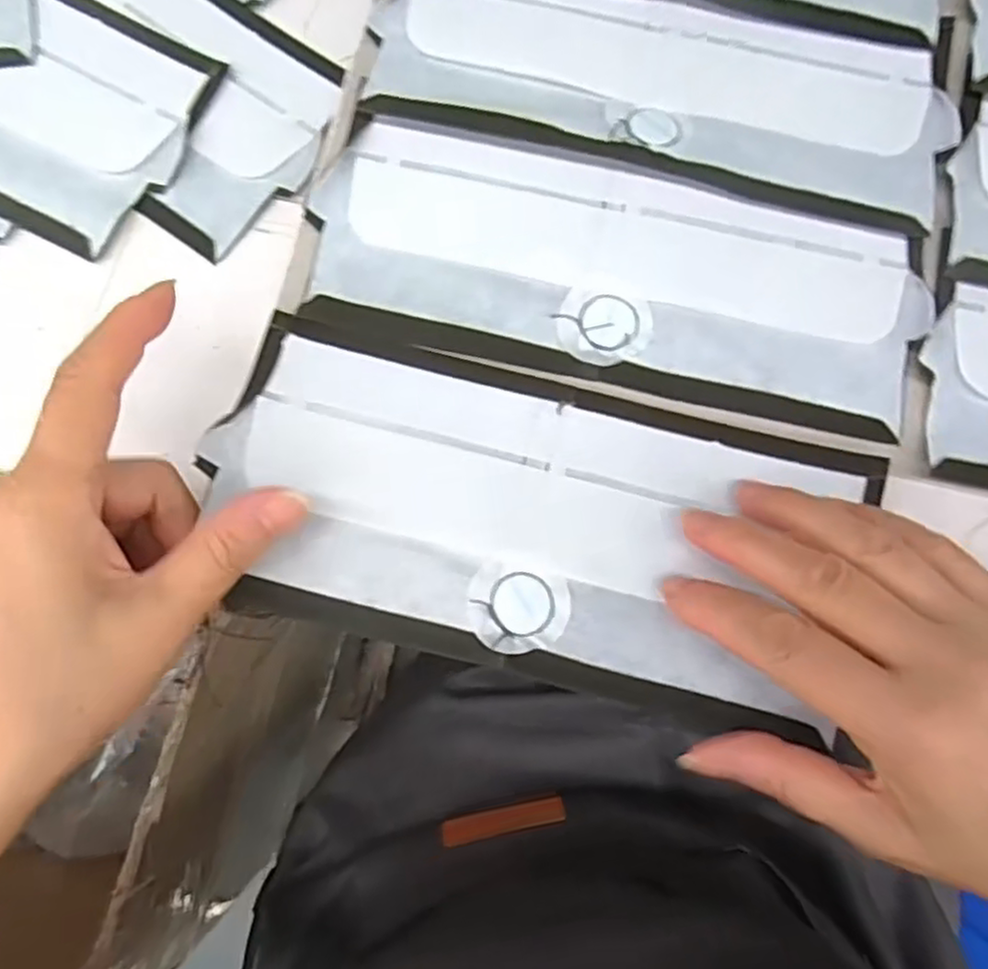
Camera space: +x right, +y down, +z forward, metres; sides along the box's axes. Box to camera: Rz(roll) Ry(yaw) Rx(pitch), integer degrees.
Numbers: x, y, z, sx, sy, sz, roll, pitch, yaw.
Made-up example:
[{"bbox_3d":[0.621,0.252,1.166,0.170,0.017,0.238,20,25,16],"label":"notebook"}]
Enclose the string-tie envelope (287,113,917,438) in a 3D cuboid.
[{"bbox_3d":[0.048,-0.083,0.281,0.231,0.008,0.092,12,79,3],"label":"string-tie envelope"}]

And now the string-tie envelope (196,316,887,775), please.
[{"bbox_3d":[0.016,0.012,0.259,0.226,0.014,0.106,13,79,3],"label":"string-tie envelope"}]

